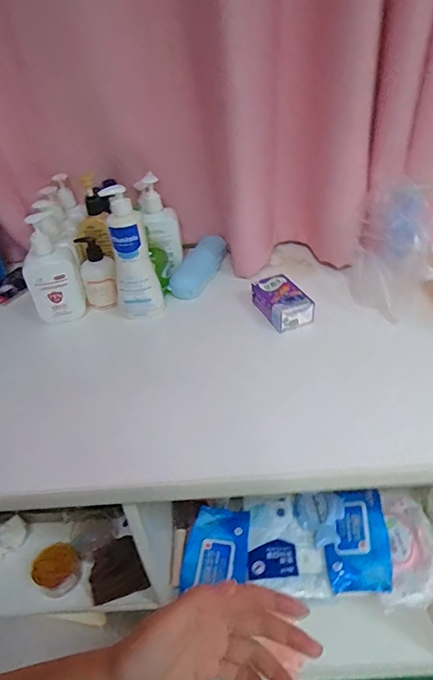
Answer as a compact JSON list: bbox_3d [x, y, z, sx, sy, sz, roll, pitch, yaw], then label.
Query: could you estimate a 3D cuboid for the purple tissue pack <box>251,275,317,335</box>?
[{"bbox_3d":[0.114,-0.067,0.817,0.080,0.050,0.114,-16,40,-14],"label":"purple tissue pack"}]

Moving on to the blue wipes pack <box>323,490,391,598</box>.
[{"bbox_3d":[0.267,0.379,0.880,0.108,0.054,0.183,3,39,9],"label":"blue wipes pack"}]

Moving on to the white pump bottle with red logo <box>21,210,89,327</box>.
[{"bbox_3d":[-0.288,-0.124,0.802,0.094,0.189,0.079,-19,40,-18],"label":"white pump bottle with red logo"}]

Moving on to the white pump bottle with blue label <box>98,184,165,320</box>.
[{"bbox_3d":[-0.144,-0.144,0.776,0.071,0.235,0.057,-16,40,-15],"label":"white pump bottle with blue label"}]

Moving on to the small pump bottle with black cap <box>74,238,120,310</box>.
[{"bbox_3d":[-0.218,-0.123,0.844,0.059,0.129,0.047,-16,40,-14],"label":"small pump bottle with black cap"}]

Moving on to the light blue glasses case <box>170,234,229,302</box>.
[{"bbox_3d":[-0.035,-0.144,0.934,0.059,0.060,0.167,20,60,28],"label":"light blue glasses case"}]

